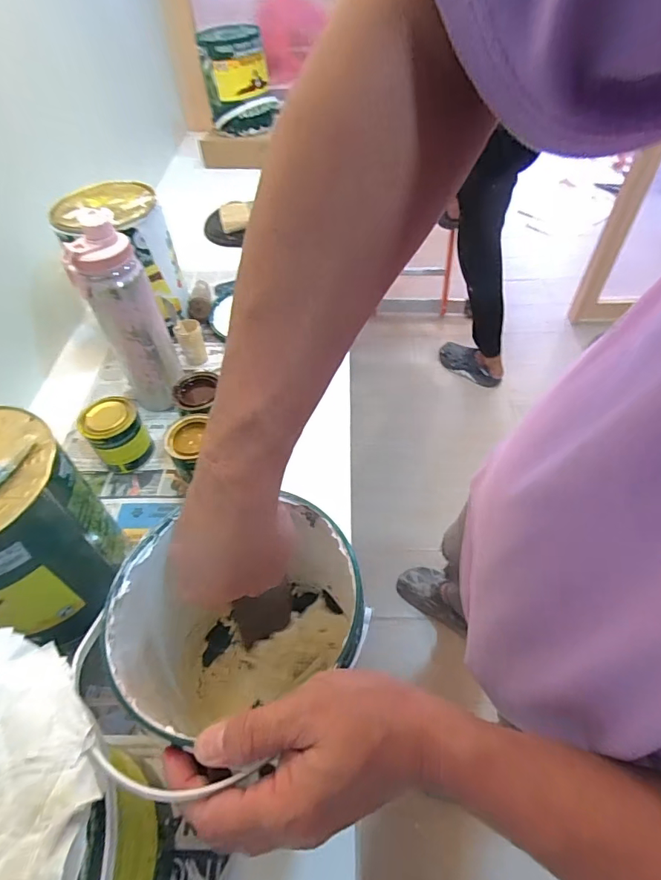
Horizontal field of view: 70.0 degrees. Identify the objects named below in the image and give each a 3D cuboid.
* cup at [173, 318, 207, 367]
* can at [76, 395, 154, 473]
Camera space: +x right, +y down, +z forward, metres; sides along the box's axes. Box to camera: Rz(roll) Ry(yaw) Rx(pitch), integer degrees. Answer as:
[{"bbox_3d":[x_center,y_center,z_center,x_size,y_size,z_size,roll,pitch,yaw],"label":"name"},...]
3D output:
[{"bbox_3d":[-0.227,-0.159,0.771,0.042,0.067,0.040,-2,51,3],"label":"cup"},{"bbox_3d":[-0.286,-0.006,0.638,0.069,0.082,0.071,-2,51,3],"label":"can"}]

